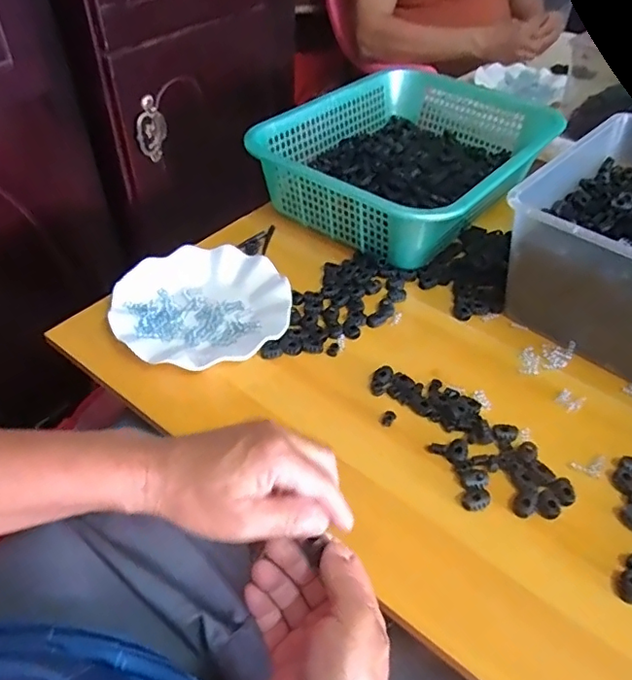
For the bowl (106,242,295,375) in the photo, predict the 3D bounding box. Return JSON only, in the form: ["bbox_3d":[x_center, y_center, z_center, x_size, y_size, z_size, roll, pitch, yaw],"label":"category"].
[{"bbox_3d":[-0.121,-0.036,0.595,0.179,0.027,0.177,2,43,-2],"label":"bowl"}]

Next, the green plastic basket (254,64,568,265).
[{"bbox_3d":[0.144,-0.259,0.772,0.291,0.093,0.411,31,50,26],"label":"green plastic basket"}]

